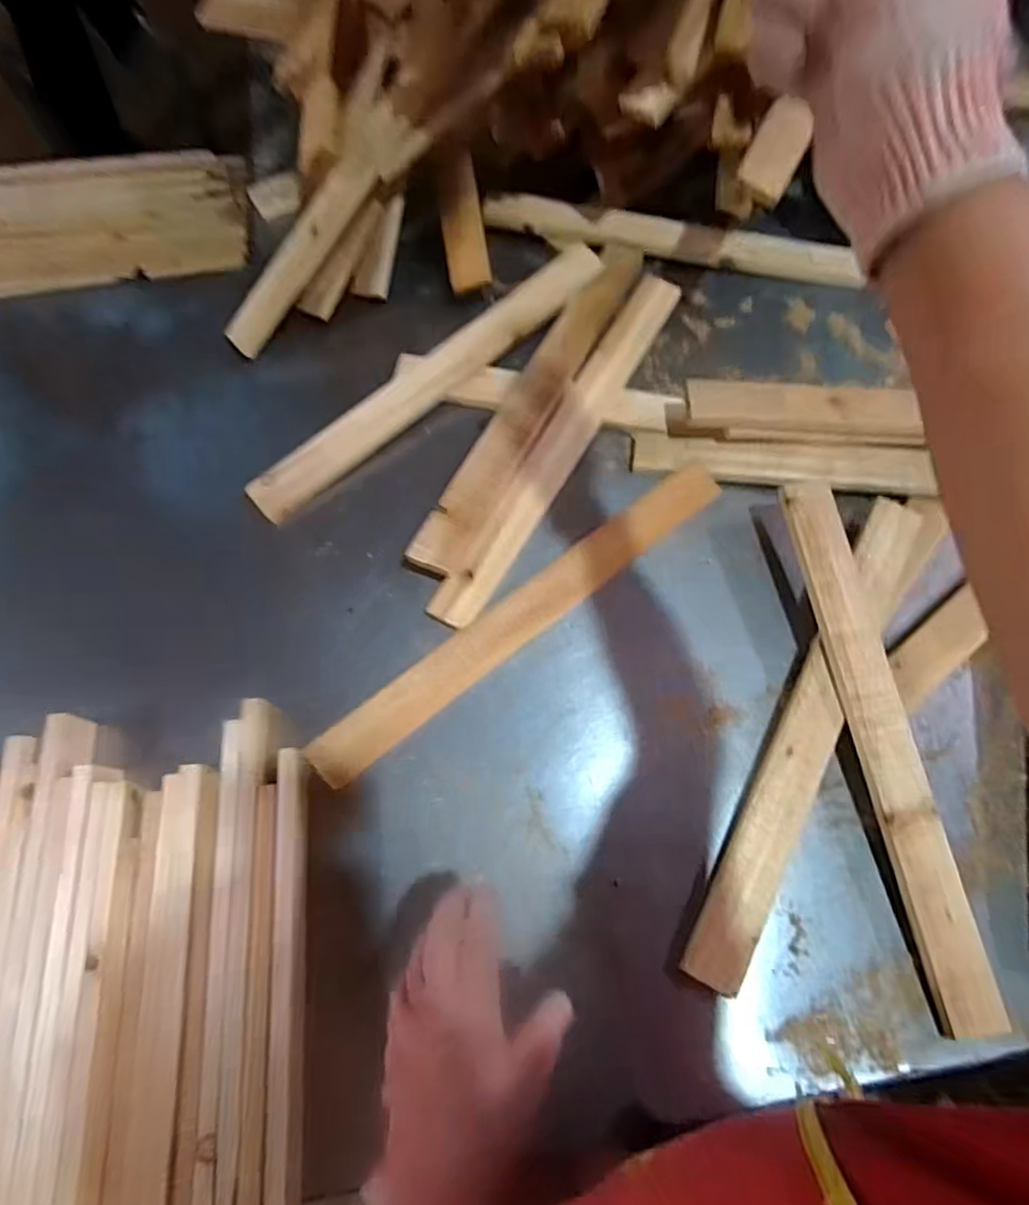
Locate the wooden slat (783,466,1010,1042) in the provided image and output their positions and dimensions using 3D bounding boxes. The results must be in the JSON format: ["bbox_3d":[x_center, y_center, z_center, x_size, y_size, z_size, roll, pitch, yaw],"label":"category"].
[{"bbox_3d":[0.341,0.116,0.577,0.054,0.016,0.489,-11,74,3],"label":"wooden slat"}]

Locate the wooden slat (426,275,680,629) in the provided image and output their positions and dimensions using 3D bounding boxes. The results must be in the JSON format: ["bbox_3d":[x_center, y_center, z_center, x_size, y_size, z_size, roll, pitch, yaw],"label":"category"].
[{"bbox_3d":[0.059,-0.189,0.704,0.049,0.015,0.504,28,71,12],"label":"wooden slat"}]

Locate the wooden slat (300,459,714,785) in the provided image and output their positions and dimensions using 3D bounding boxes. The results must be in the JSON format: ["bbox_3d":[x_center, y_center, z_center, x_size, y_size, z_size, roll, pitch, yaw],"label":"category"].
[{"bbox_3d":[0.014,0.006,0.624,0.487,0.014,0.053,-37,72,-13],"label":"wooden slat"}]

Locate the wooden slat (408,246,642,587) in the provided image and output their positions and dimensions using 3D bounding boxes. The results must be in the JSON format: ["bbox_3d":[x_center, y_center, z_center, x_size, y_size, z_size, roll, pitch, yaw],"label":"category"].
[{"bbox_3d":[0.026,-0.245,0.722,0.060,0.027,0.504,27,71,11],"label":"wooden slat"}]

